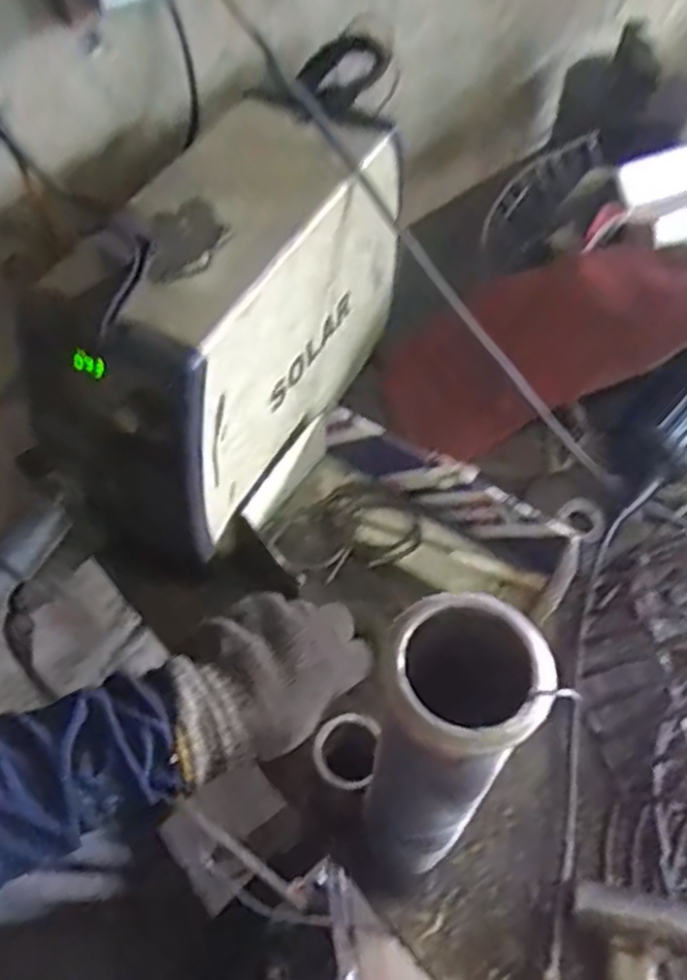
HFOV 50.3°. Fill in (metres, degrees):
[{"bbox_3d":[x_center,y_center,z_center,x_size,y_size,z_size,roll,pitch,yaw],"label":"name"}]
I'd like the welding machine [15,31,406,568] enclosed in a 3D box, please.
[{"bbox_3d":[-0.087,-0.125,0.566,0.132,0.212,0.343,24,59,17],"label":"welding machine"}]

